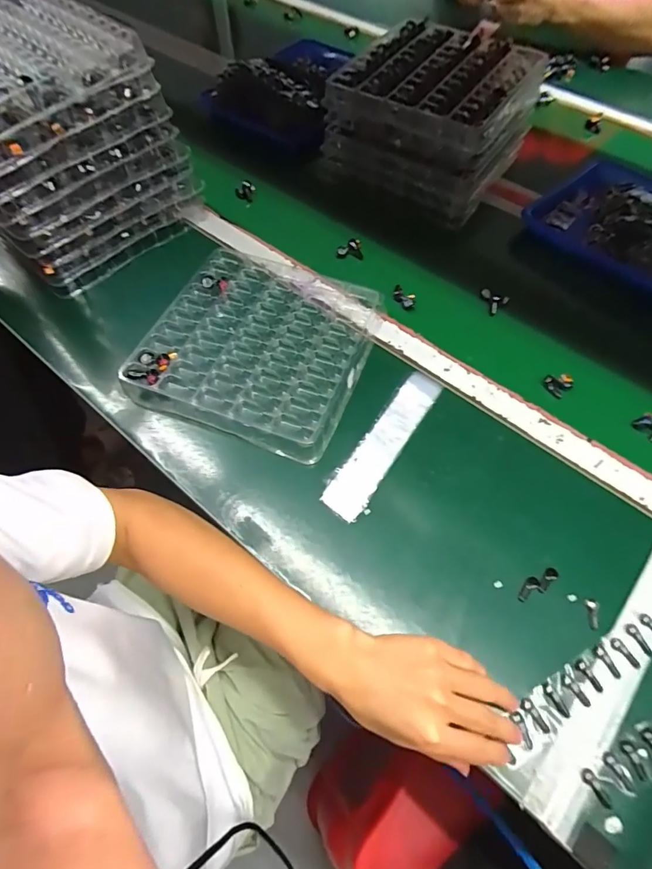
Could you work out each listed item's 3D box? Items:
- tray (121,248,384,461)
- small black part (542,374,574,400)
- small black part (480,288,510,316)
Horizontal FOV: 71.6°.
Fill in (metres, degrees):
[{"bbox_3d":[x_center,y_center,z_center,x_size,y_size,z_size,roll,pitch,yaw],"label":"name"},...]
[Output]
[{"bbox_3d":[-0.078,-0.120,0.567,0.256,0.020,0.265,20,62,11],"label":"tray"},{"bbox_3d":[0.281,-0.062,0.547,0.030,0.023,0.021,38,67,19],"label":"small black part"},{"bbox_3d":[0.231,-0.187,0.623,0.019,0.025,0.039,-17,62,-10],"label":"small black part"}]

